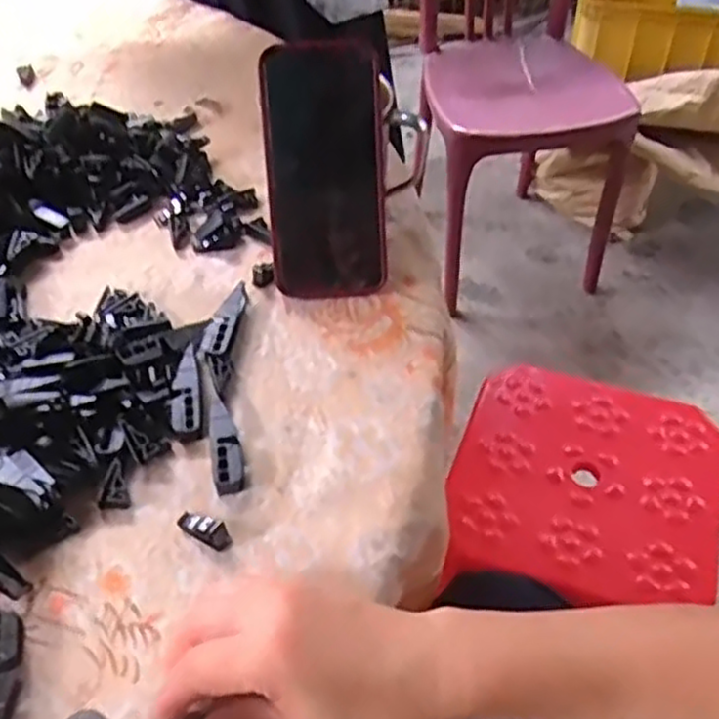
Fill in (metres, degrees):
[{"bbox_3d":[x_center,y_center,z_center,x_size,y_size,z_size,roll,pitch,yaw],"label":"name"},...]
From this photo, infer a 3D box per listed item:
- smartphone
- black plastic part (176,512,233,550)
[{"bbox_3d":[-0.022,-0.121,0.482,0.076,0.157,0.016,-3,19,-2],"label":"smartphone"},{"bbox_3d":[-0.083,0.088,0.388,0.031,0.015,0.011,22,54,18],"label":"black plastic part"}]

